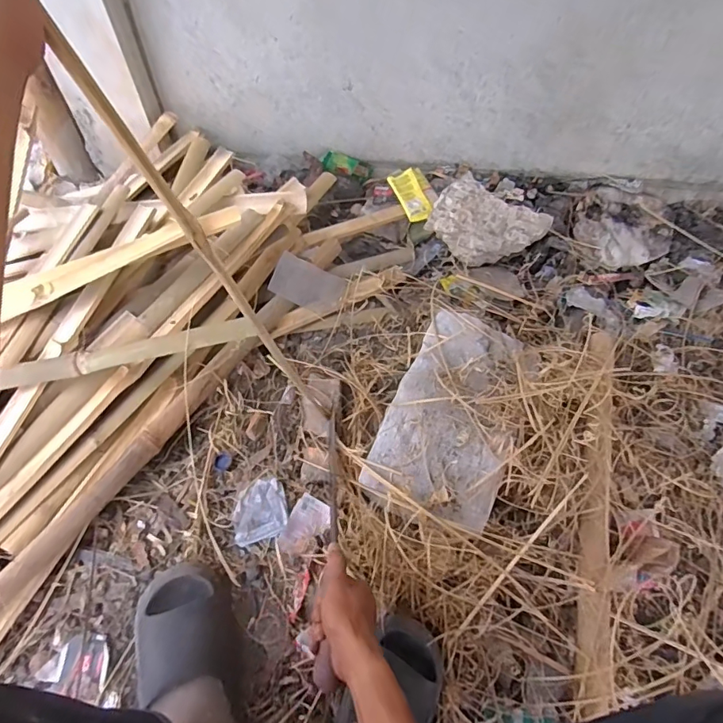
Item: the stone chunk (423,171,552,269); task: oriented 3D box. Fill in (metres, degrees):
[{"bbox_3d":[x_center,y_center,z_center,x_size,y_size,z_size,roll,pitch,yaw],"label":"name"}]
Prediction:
[{"bbox_3d":[0.263,-0.285,1.032,0.210,0.105,0.162,34,63,18],"label":"stone chunk"}]

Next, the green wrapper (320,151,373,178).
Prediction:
[{"bbox_3d":[-0.035,-0.459,1.141,0.118,0.052,0.011,19,38,-12],"label":"green wrapper"}]

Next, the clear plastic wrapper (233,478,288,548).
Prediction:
[{"bbox_3d":[-0.159,0.231,0.750,0.084,0.026,0.082,-14,59,-10],"label":"clear plastic wrapper"}]

